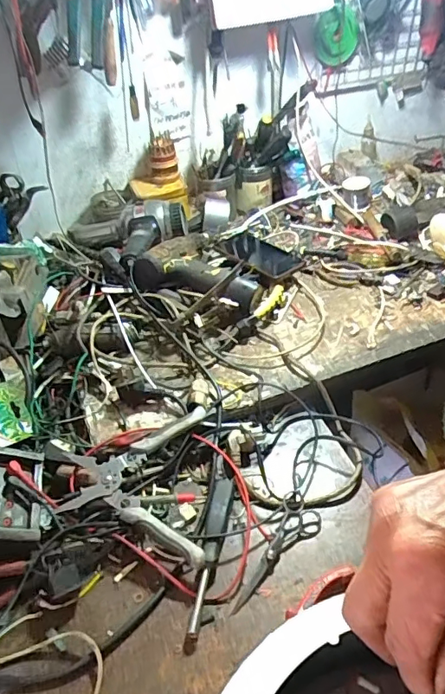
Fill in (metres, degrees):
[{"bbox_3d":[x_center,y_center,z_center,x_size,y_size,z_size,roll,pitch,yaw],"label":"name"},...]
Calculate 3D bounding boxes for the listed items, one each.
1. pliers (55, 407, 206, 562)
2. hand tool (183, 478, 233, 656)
[{"bbox_3d":[-0.097,0.139,0.547,0.150,0.022,0.171,-1,39,1],"label":"pliers"},{"bbox_3d":[-0.011,0.201,0.504,0.022,0.022,0.174,4,40,8],"label":"hand tool"}]

